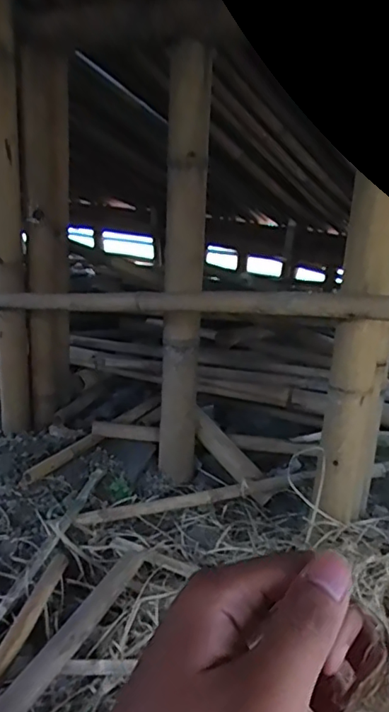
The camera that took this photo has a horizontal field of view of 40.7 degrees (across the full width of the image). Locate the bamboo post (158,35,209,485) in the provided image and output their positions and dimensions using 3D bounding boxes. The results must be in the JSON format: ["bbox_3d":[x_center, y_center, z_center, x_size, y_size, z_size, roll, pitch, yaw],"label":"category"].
[{"bbox_3d":[-0.028,-0.146,1.280,0.110,1.011,0.071,6,17,3],"label":"bamboo post"}]

